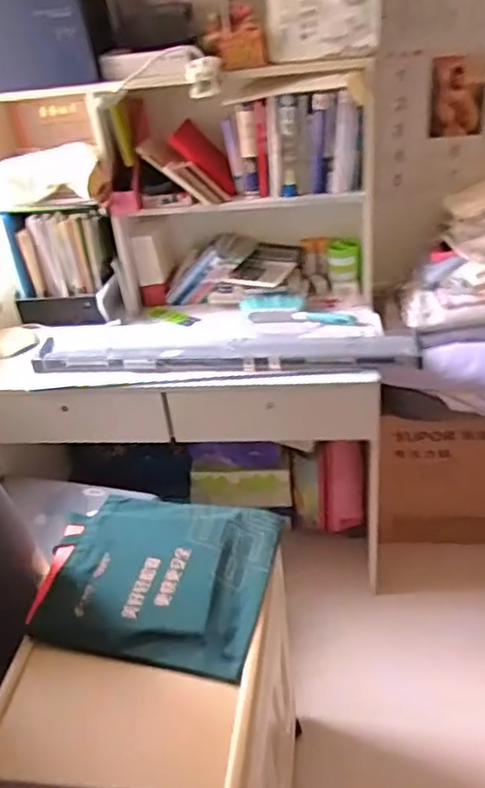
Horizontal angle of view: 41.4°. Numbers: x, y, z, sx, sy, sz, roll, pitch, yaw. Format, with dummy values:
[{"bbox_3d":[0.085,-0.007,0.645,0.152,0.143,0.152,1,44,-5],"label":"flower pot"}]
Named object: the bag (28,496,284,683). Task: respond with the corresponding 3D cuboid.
[{"bbox_3d":[-0.140,0.297,1.108,0.367,0.050,0.323,4,35,15],"label":"bag"}]

